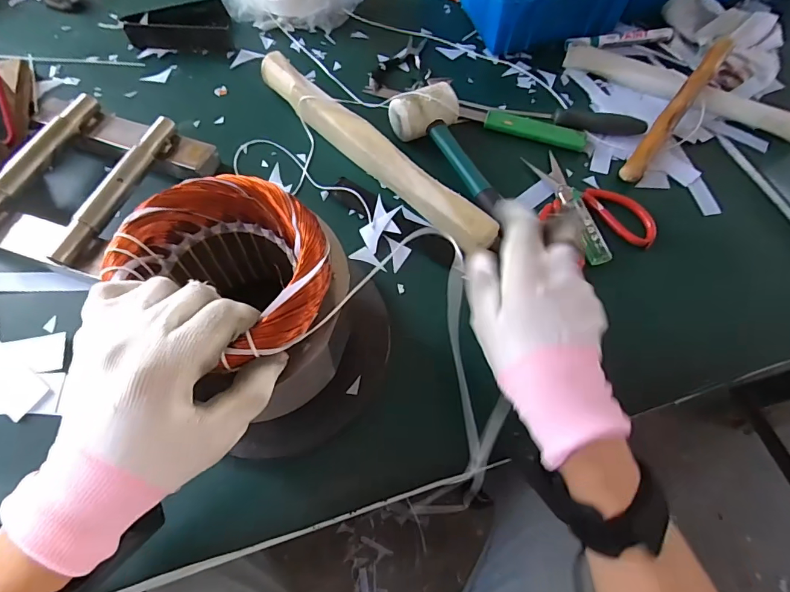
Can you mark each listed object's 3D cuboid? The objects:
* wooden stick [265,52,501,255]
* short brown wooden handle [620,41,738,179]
[{"bbox_3d":[-0.030,-0.153,0.458,0.334,0.044,0.037,43,69,16],"label":"wooden stick"},{"bbox_3d":[0.331,-0.219,0.497,0.021,0.016,0.234,37,80,13],"label":"short brown wooden handle"}]

